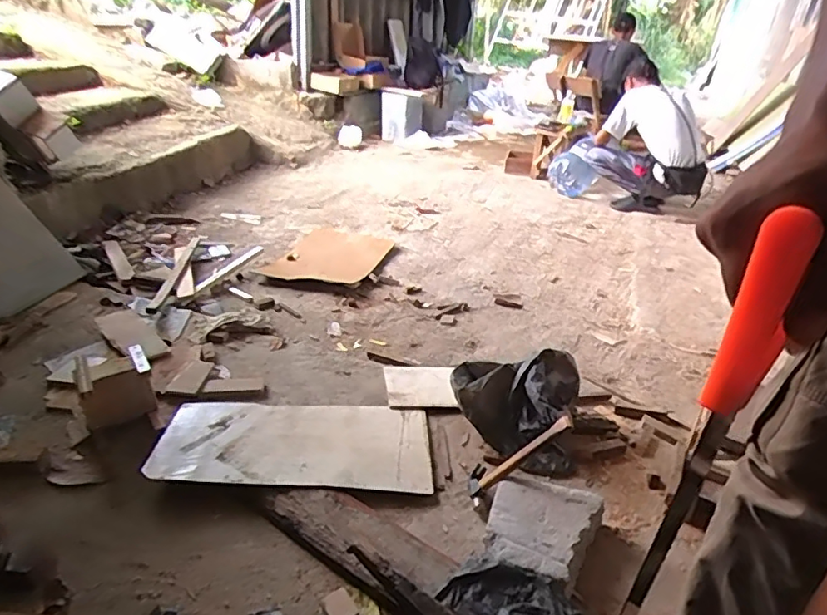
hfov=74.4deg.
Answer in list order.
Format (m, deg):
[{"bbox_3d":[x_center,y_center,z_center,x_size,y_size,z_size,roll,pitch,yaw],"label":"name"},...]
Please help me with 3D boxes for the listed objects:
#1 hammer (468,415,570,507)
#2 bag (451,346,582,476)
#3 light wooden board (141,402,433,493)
[{"bbox_3d":[0.196,0.283,1.046,0.023,0.258,0.094,39,26,-14],"label":"hammer"},{"bbox_3d":[0.230,0.210,1.243,0.283,0.137,0.280,11,29,12],"label":"bag"},{"bbox_3d":[-0.248,0.290,1.183,0.558,0.011,0.267,5,25,-4],"label":"light wooden board"}]

